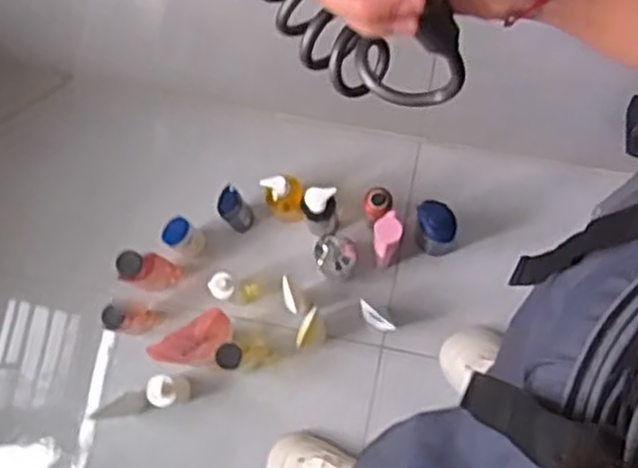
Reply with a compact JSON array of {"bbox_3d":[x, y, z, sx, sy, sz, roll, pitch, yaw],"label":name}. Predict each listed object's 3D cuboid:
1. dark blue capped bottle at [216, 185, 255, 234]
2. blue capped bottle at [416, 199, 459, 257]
[{"bbox_3d":[-0.147,-0.037,1.421,0.054,0.168,0.052,-1,79,4],"label":"dark blue capped bottle"},{"bbox_3d":[0.198,-0.010,1.358,0.057,0.185,0.074,-43,79,-5],"label":"blue capped bottle"}]

